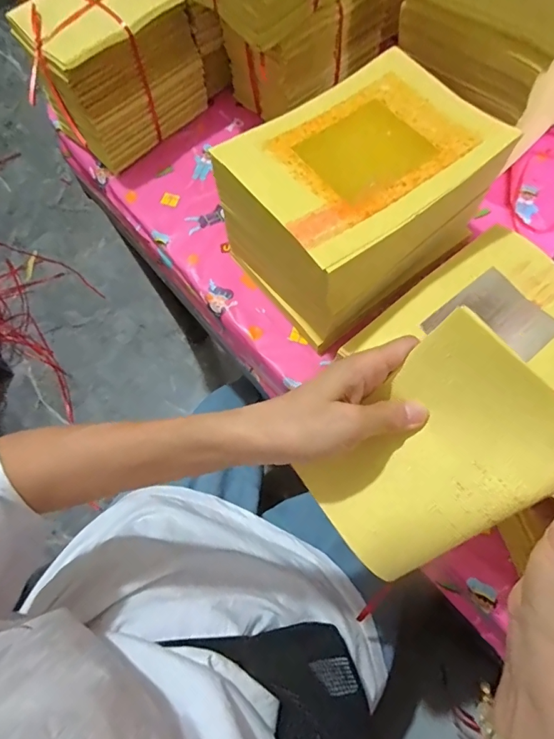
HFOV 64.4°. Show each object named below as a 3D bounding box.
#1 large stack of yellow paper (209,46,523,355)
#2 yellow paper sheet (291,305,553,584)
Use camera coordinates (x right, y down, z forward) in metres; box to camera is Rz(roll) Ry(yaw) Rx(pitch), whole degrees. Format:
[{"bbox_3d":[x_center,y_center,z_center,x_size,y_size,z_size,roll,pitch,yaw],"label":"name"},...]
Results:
[{"bbox_3d":[0.081,-0.171,0.452,0.237,0.145,0.163,-37,72,-11],"label":"large stack of yellow paper"},{"bbox_3d":[0.096,0.053,0.277,0.153,0.011,0.107,-43,72,15],"label":"yellow paper sheet"}]

